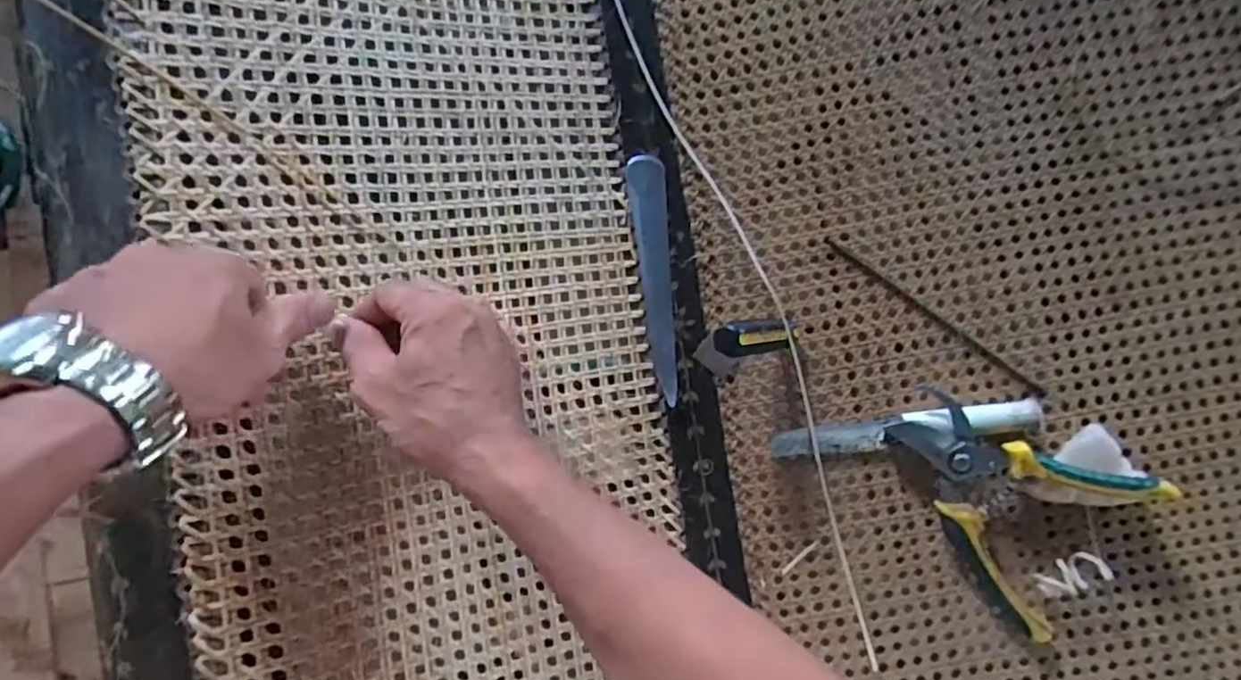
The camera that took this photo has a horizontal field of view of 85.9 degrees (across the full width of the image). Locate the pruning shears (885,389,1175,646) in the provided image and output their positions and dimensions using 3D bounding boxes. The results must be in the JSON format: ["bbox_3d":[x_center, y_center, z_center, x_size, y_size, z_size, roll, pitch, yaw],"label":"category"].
[{"bbox_3d":[0.269,0.108,0.464,0.173,0.046,0.138,36,84,-2],"label":"pruning shears"}]

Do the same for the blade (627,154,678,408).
[{"bbox_3d":[0.026,-0.047,0.501,0.027,0.004,0.183,-4,87,-5],"label":"blade"}]

